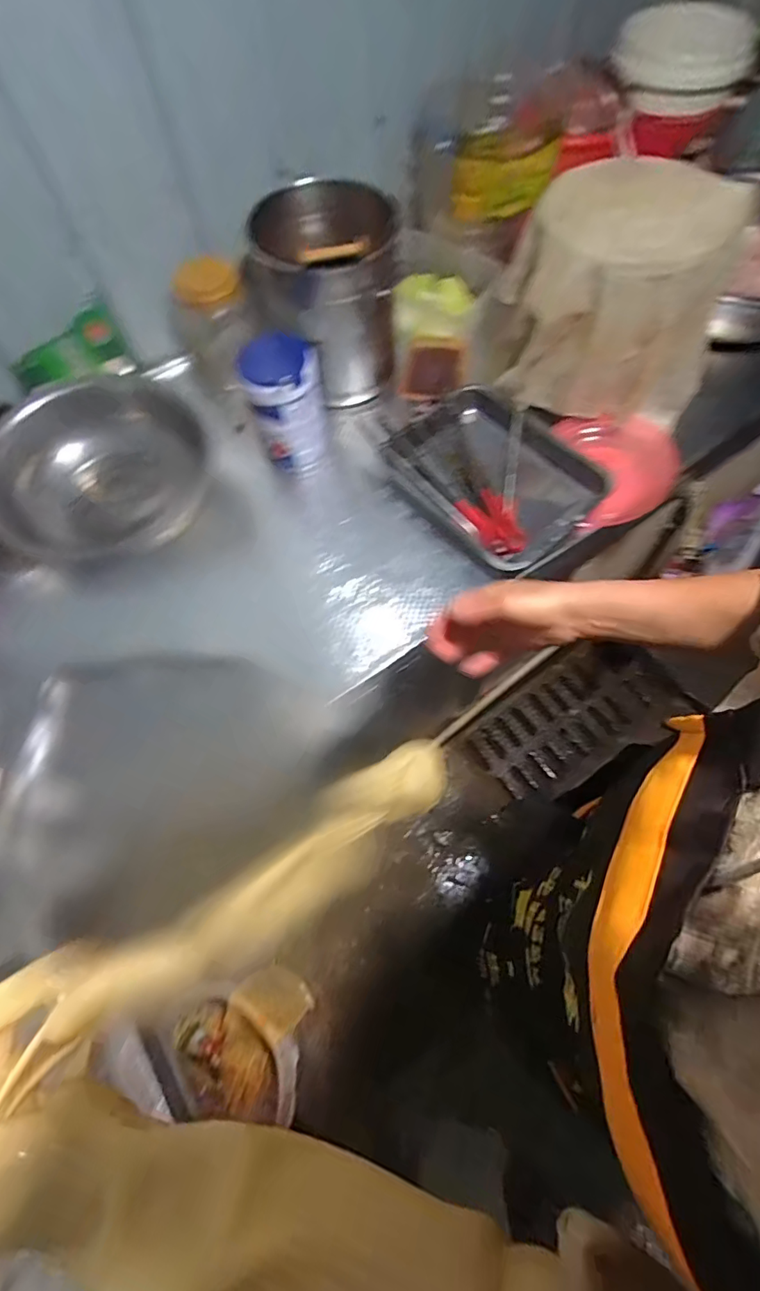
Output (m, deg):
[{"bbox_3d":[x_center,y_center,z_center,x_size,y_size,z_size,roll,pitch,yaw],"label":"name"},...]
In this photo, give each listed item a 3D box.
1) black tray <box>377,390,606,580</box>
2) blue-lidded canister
[{"bbox_3d":[0.188,-0.291,0.875,0.267,0.067,0.333,-39,67,-15],"label":"black tray"},{"bbox_3d":[-0.157,-0.408,0.883,0.123,0.180,0.119,-12,63,-2],"label":"blue-lidded canister"}]

